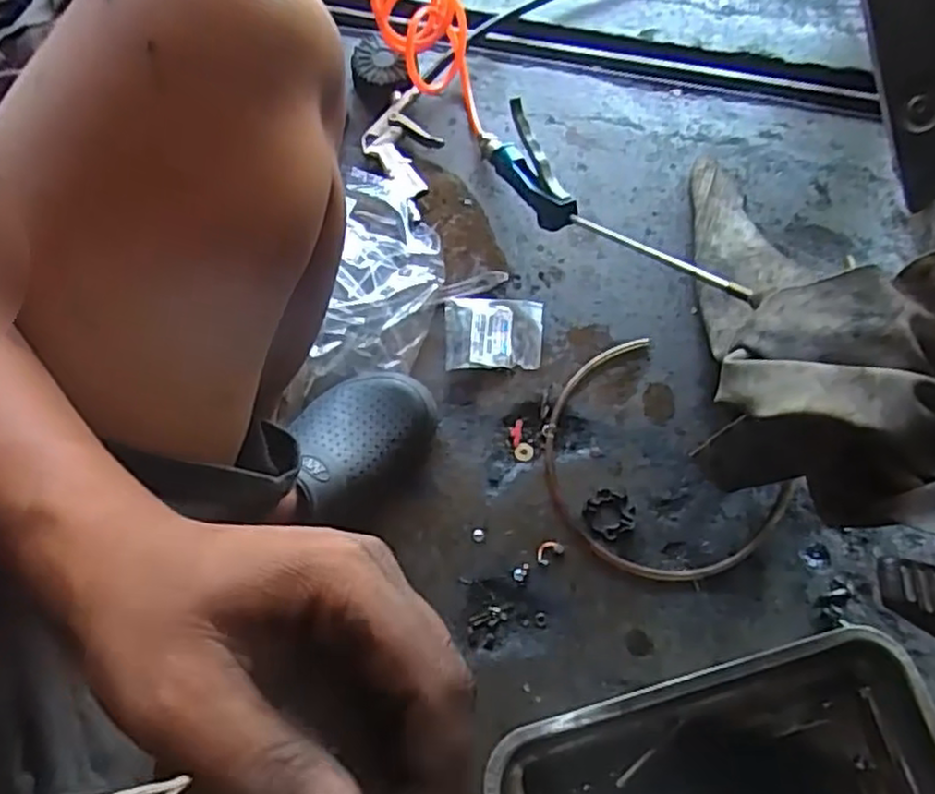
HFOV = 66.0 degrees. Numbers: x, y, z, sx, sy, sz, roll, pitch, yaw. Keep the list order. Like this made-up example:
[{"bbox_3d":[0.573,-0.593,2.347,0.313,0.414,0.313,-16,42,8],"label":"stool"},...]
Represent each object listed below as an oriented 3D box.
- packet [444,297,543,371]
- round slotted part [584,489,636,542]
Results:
[{"bbox_3d":[0.026,-0.062,0.688,0.092,0.014,0.072,-1,70,-1],"label":"packet"},{"bbox_3d":[0.126,0.103,0.635,0.041,0.004,0.041,0,70,-1],"label":"round slotted part"}]

